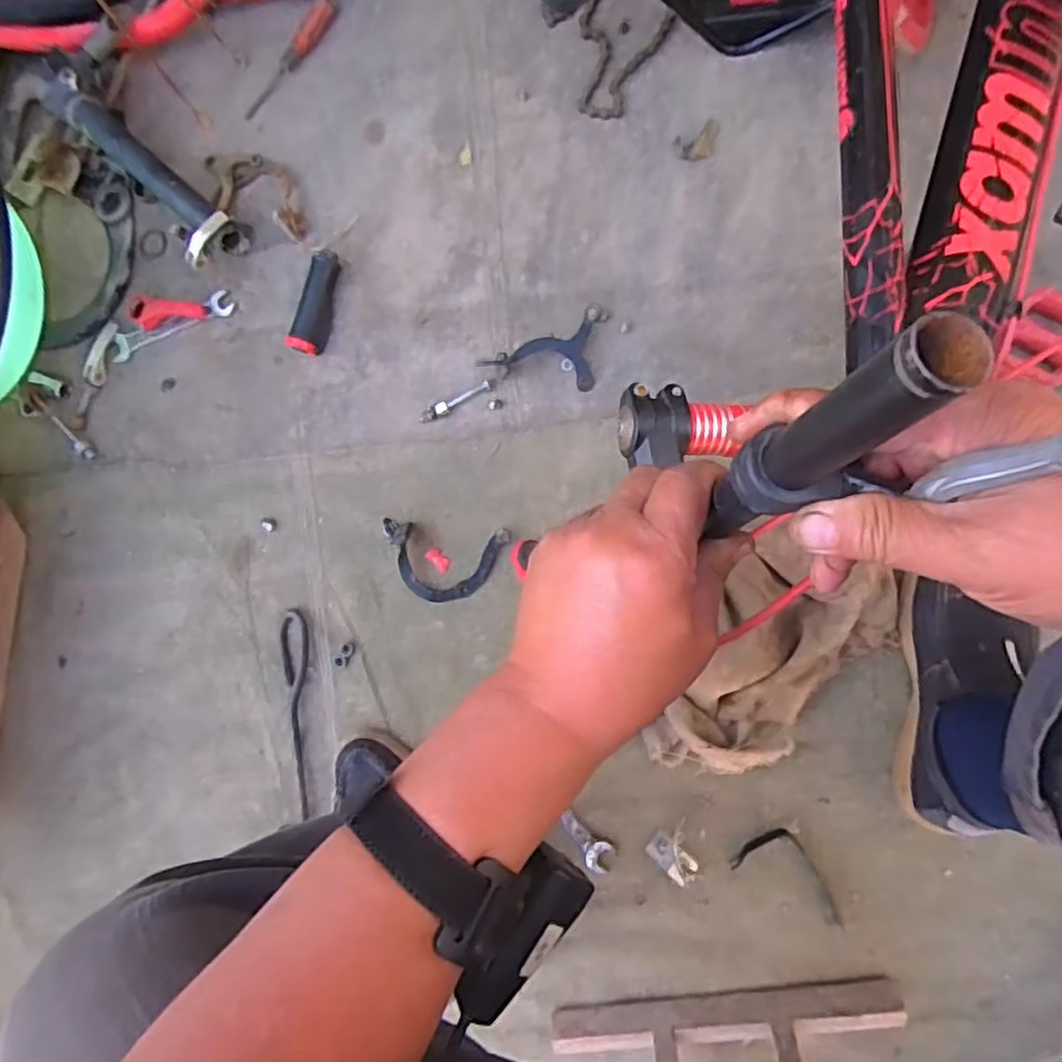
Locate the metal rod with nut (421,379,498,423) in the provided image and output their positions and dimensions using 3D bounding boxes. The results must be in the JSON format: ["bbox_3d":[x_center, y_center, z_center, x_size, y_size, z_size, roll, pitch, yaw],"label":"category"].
[{"bbox_3d":[-0.075,-0.132,0.709,0.085,0.008,0.013,-25,87,9],"label":"metal rod with nut"}]

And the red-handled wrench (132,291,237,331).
[{"bbox_3d":[-0.372,-0.238,0.751,0.109,0.021,0.034,-3,90,10],"label":"red-handled wrench"}]

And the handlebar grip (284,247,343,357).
[{"bbox_3d":[-0.221,-0.236,0.722,0.030,0.031,0.105,16,93,9],"label":"handlebar grip"}]

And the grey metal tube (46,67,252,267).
[{"bbox_3d":[-0.400,-0.369,0.716,0.242,0.058,0.059,44,97,6],"label":"grey metal tube"}]

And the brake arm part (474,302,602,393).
[{"bbox_3d":[0.021,-0.162,0.686,0.126,0.018,0.067,-25,87,9],"label":"brake arm part"}]

